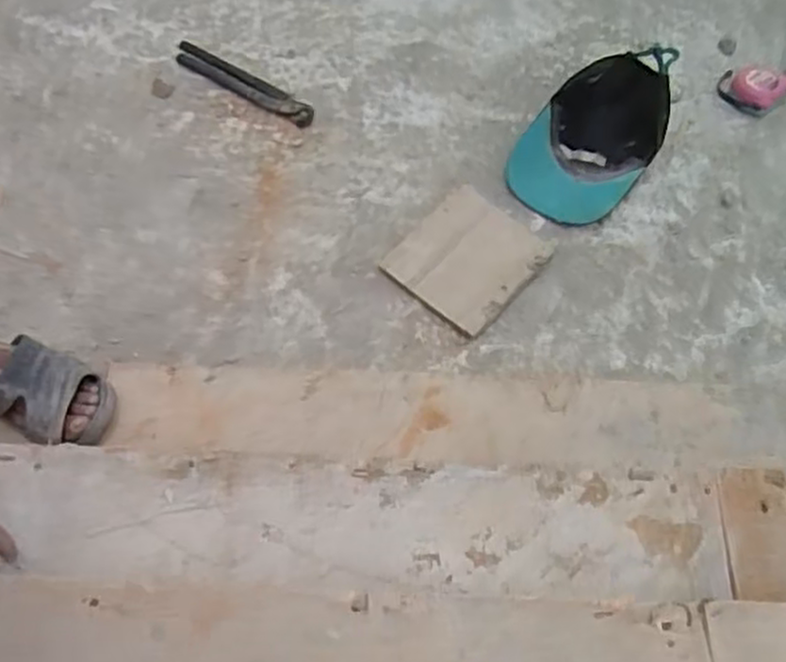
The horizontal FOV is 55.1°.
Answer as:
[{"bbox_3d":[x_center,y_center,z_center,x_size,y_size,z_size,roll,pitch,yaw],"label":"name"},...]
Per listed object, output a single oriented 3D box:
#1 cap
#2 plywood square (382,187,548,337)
[{"bbox_3d":[0.293,-0.289,1.089,0.170,0.089,0.305,32,64,14],"label":"cap"},{"bbox_3d":[0.104,-0.105,1.025,0.165,0.019,0.186,38,64,19],"label":"plywood square"}]

